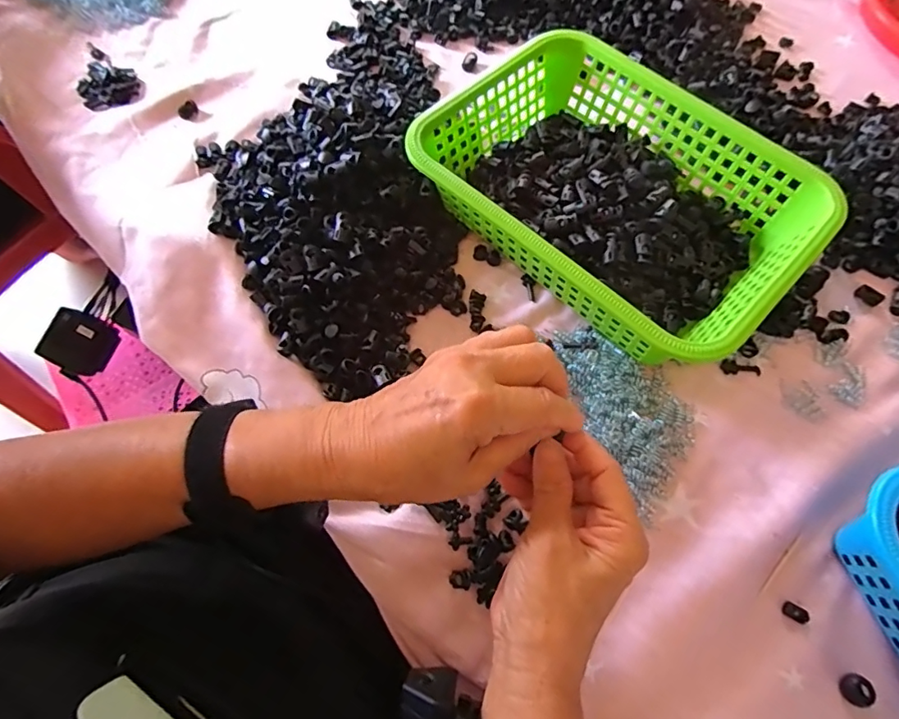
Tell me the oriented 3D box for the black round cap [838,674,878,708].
[{"bbox_3d":[0.259,0.210,0.316,0.018,0.006,0.017,0,67,0],"label":"black round cap"}]

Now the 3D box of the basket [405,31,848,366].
[{"bbox_3d":[0.137,-0.138,0.421,0.207,0.074,0.292,-42,74,-16],"label":"basket"}]

